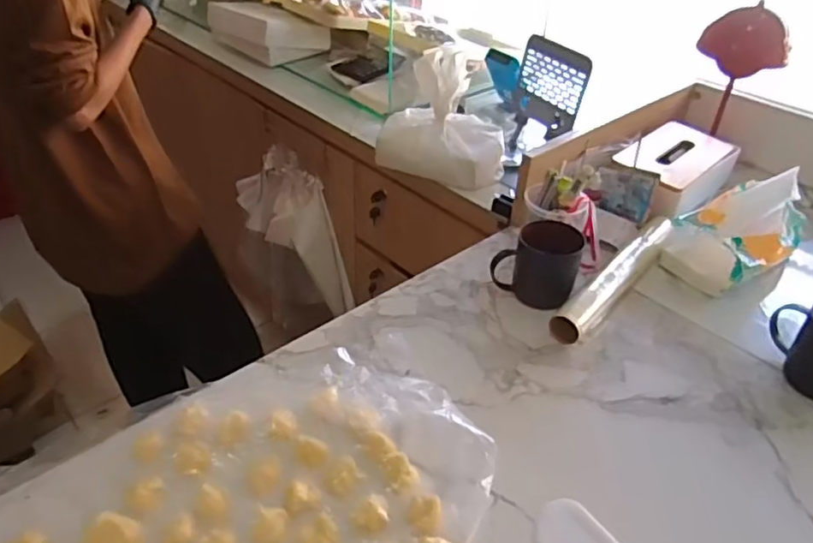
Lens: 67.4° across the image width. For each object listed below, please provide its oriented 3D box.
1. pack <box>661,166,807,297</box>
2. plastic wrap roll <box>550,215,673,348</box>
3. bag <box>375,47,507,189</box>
[{"bbox_3d":[0.478,-0.060,0.873,0.183,0.120,0.129,-26,45,-32],"label":"pack"},{"bbox_3d":[0.287,0.002,0.833,0.053,0.039,0.296,28,44,29],"label":"plastic wrap roll"},{"bbox_3d":[0.072,-0.270,1.081,0.220,0.185,0.166,17,39,18],"label":"bag"}]

